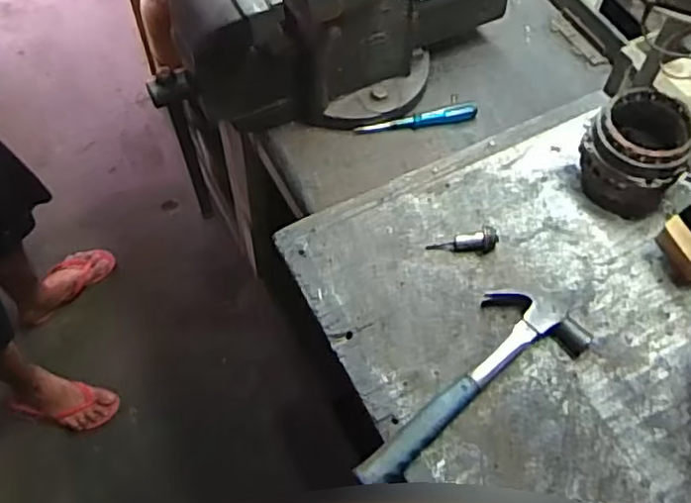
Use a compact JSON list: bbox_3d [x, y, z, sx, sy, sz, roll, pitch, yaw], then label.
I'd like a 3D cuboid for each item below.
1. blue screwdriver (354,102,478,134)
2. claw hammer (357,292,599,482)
[{"bbox_3d":[0.116,-0.210,1.042,0.198,0.019,0.025,-12,61,-7],"label":"blue screwdriver"},{"bbox_3d":[0.140,0.158,0.779,0.326,0.029,0.120,-35,66,-18],"label":"claw hammer"}]

